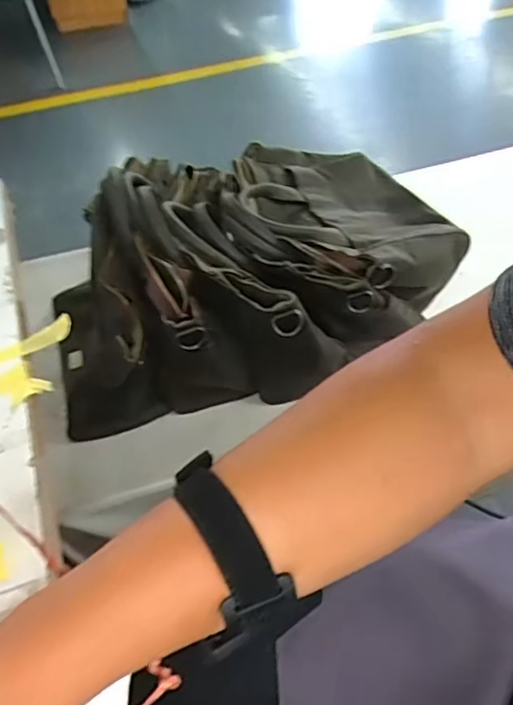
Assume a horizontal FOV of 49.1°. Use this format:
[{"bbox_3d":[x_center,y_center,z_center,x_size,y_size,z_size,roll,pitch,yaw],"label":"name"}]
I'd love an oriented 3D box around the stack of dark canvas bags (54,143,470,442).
[{"bbox_3d":[-0.008,-0.099,0.647,0.474,0.203,0.295,-20,51,-15],"label":"stack of dark canvas bags"}]

